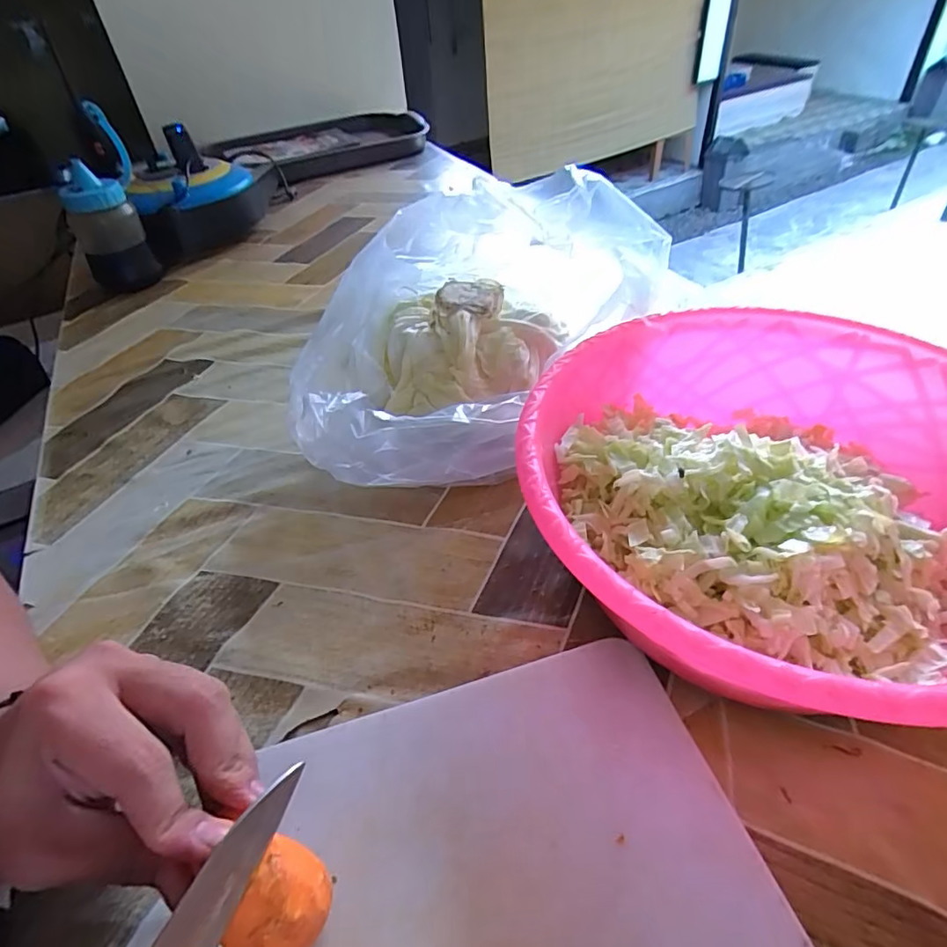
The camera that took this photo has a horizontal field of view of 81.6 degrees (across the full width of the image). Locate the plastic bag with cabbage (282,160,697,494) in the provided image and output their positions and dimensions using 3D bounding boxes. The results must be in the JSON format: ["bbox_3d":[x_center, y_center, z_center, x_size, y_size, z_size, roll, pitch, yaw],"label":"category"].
[{"bbox_3d":[-0.002,-0.092,0.363,0.234,0.143,0.158,-15,44,-11],"label":"plastic bag with cabbage"}]

